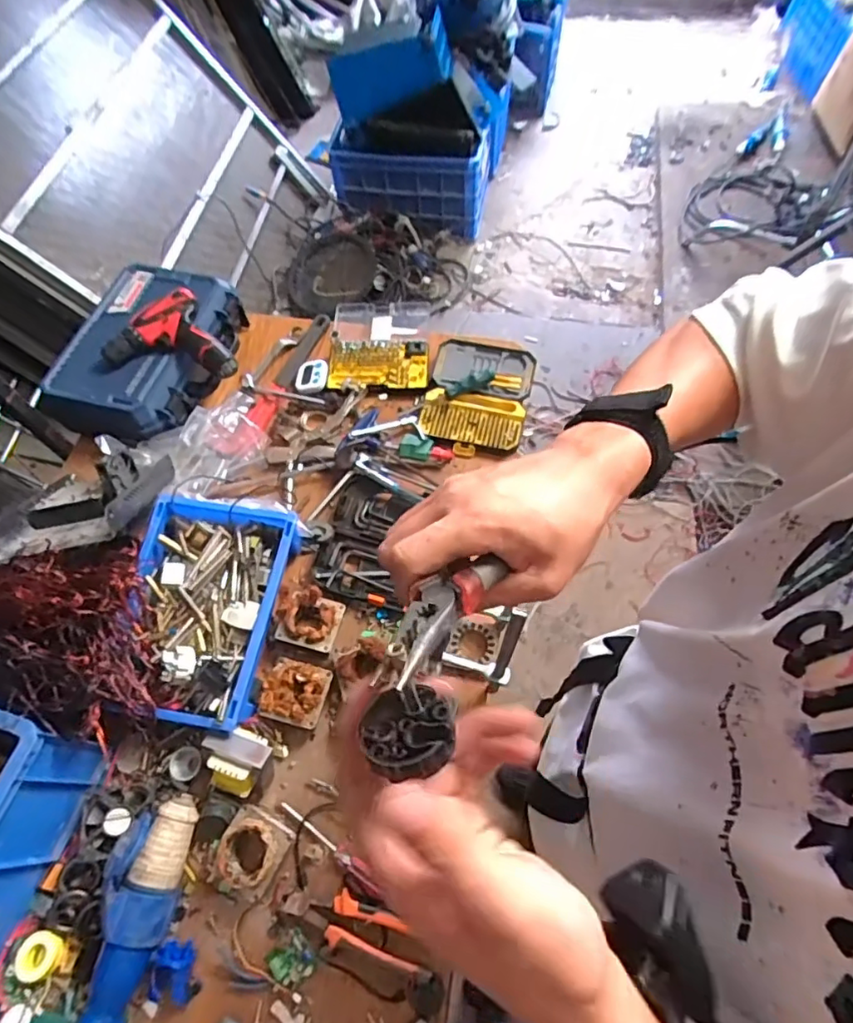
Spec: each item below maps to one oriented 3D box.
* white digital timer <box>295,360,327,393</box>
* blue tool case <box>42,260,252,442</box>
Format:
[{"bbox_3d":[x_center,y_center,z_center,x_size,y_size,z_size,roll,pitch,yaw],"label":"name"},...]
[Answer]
[{"bbox_3d":[-0.220,-0.255,1.066,0.062,0.022,0.066,-3,70,17],"label":"white digital timer"},{"bbox_3d":[-0.513,-0.297,1.038,0.285,0.094,0.365,7,63,8],"label":"blue tool case"}]

